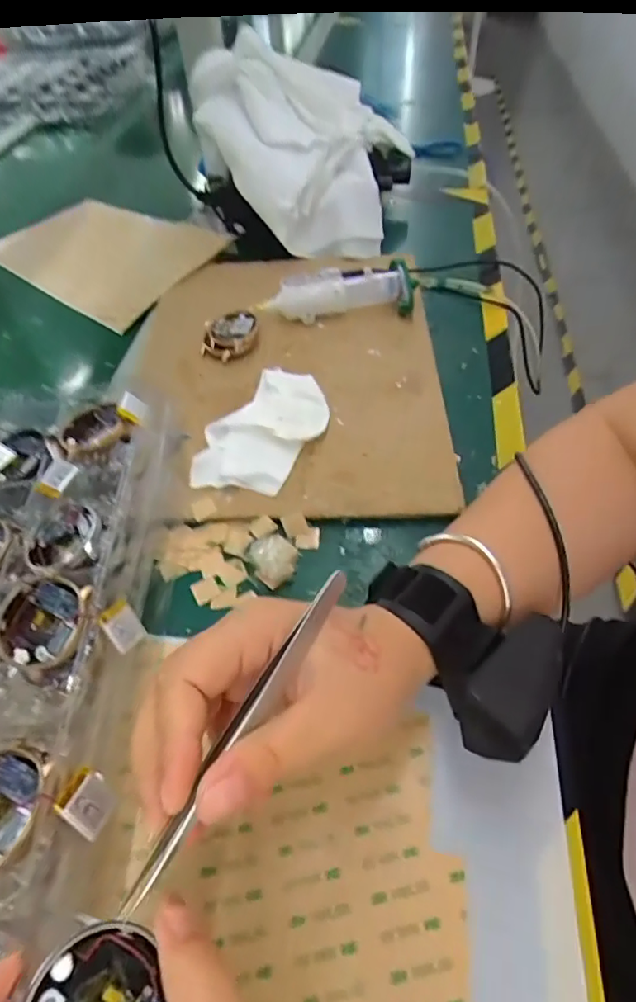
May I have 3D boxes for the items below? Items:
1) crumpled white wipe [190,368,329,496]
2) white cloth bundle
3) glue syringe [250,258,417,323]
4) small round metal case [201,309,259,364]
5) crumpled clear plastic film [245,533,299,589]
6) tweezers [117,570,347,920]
[{"bbox_3d":[-0.037,-0.053,0.387,0.072,0.013,0.119,25,57,22],"label":"crumpled white wipe"},{"bbox_3d":[-0.020,-0.370,0.555,0.222,0.125,0.208,4,54,7],"label":"white cloth bundle"},{"bbox_3d":[0.017,-0.184,0.474,0.136,0.030,0.045,-14,52,-7],"label":"glue syringe"},{"bbox_3d":[-0.076,-0.143,0.455,0.047,0.015,0.053,0,52,4],"label":"small round metal case"},{"bbox_3d":[-0.029,0.036,0.331,0.031,0.015,0.028,33,60,26],"label":"crumpled clear plastic film"},{"bbox_3d":[-0.025,0.076,0.186,0.008,0.011,0.125,27,59,18],"label":"tweezers"}]

